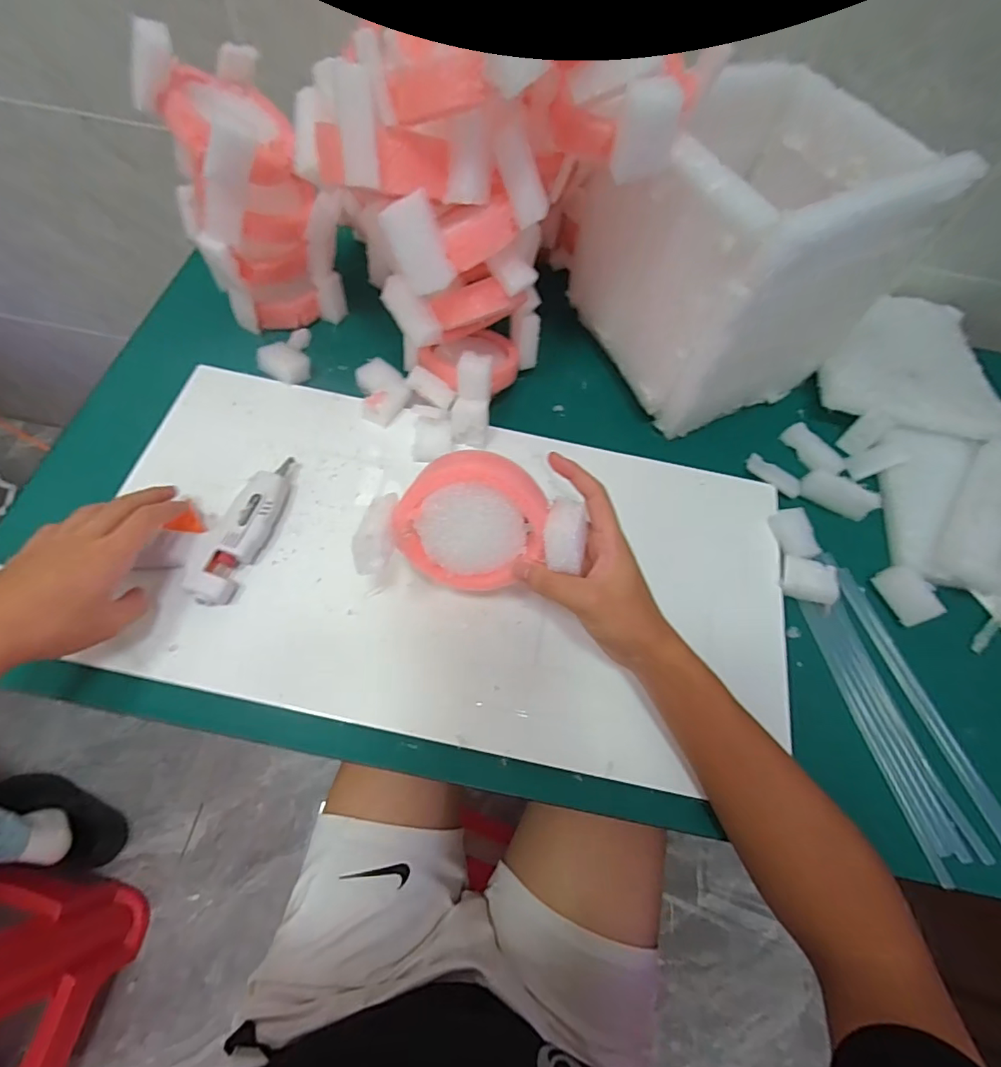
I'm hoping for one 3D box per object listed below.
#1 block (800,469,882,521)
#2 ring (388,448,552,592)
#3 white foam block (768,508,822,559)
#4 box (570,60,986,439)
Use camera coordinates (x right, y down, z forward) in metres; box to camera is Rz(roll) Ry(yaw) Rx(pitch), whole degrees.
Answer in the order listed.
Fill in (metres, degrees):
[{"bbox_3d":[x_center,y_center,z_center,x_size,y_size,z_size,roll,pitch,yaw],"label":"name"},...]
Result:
[{"bbox_3d":[0.334,-0.037,0.509,0.067,0.021,0.027,23,64,6],"label":"block"},{"bbox_3d":[-0.020,-0.005,0.371,0.102,0.107,0.026,33,29,-14],"label":"ring"},{"bbox_3d":[0.275,-0.001,0.481,0.028,0.012,0.049,-9,65,-9],"label":"white foam block"},{"bbox_3d":[0.214,-0.263,0.490,0.213,0.218,0.210,-24,69,-16],"label":"box"}]

